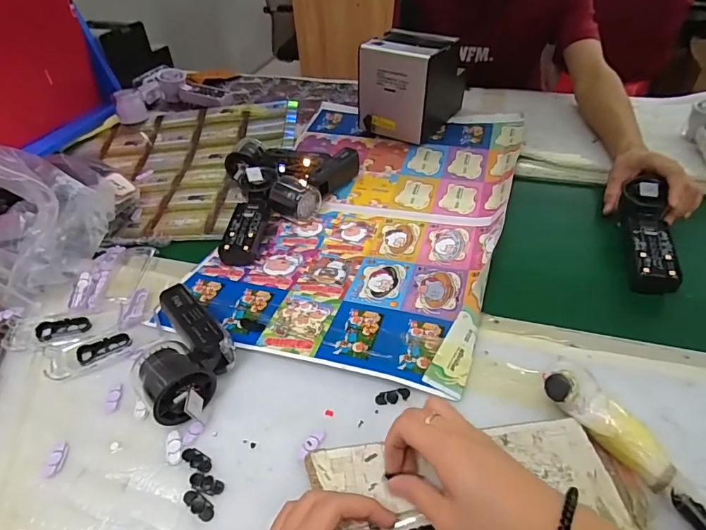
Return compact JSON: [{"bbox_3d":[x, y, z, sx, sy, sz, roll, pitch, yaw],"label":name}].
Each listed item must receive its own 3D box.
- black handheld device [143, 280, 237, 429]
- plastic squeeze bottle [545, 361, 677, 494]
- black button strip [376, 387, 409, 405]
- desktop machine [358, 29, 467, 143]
[{"bbox_3d":[-0.162,0.080,0.425,0.078,0.054,0.131,-24,45,-22],"label":"black handheld device"},{"bbox_3d":[0.198,0.123,0.346,0.038,0.027,0.103,-26,58,-23],"label":"plastic squeeze bottle"},{"bbox_3d":[0.036,0.119,0.403,0.031,0.004,0.013,-9,41,-6],"label":"black button strip"},{"bbox_3d":[0.106,-0.313,0.774,0.129,0.144,0.159,19,46,24],"label":"desktop machine"}]

